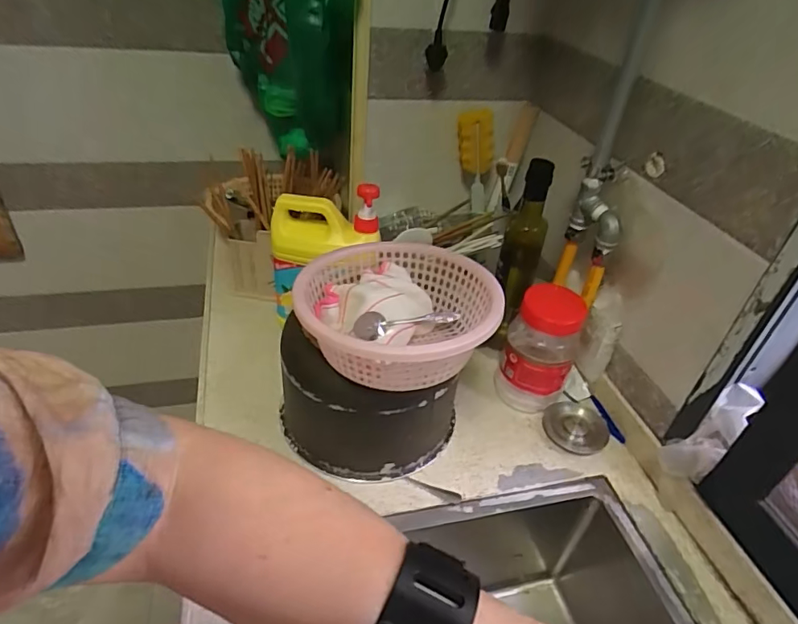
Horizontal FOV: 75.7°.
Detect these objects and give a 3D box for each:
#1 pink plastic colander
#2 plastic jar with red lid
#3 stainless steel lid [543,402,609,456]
[{"bbox_3d":[0.000,-0.003,0.529,0.192,0.069,0.191,-9,41,-17],"label":"pink plastic colander"},{"bbox_3d":[0.187,0.050,0.685,0.089,0.159,0.085,3,39,-3],"label":"plastic jar with red lid"},{"bbox_3d":[0.235,0.152,0.683,0.079,0.014,0.078,28,44,25],"label":"stainless steel lid"}]

